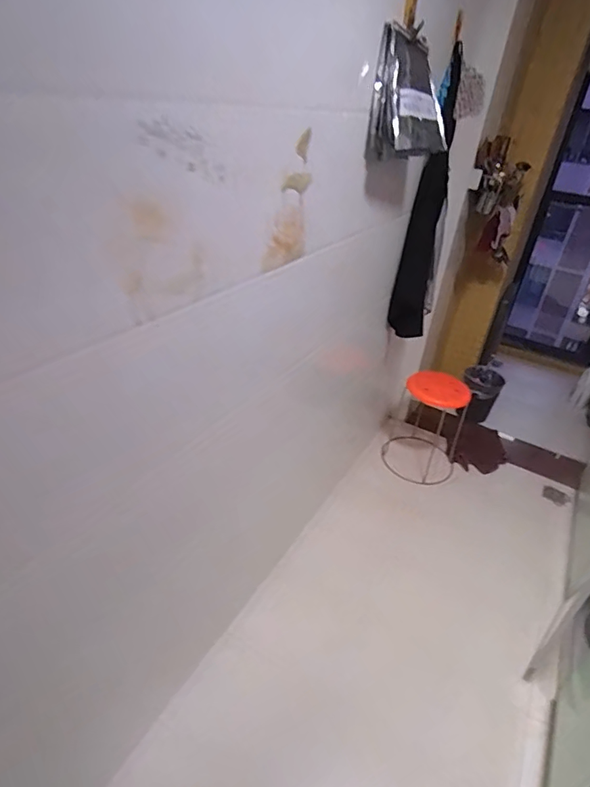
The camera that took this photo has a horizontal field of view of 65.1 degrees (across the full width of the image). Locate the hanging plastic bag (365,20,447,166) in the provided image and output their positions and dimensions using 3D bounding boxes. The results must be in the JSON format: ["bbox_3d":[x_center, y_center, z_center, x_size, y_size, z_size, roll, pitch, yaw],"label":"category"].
[{"bbox_3d":[0.316,-0.766,1.210,0.100,0.276,0.315,26,38,28],"label":"hanging plastic bag"}]

